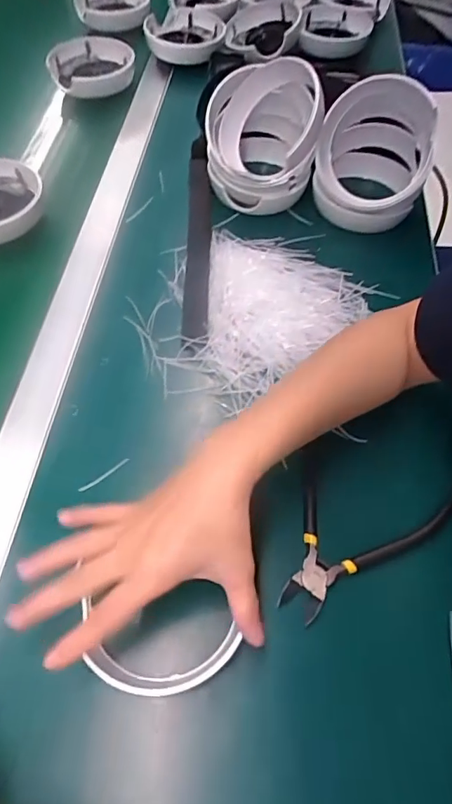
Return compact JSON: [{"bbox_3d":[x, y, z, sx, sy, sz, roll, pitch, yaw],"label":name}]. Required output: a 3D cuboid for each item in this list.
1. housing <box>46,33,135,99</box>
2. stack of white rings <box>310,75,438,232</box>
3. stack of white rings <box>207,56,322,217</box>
[{"bbox_3d":[-0.194,-0.486,0.698,0.112,0.040,0.134,-24,62,-15],"label":"housing"},{"bbox_3d":[0.162,-0.276,0.532,0.115,0.118,0.118,14,59,7],"label":"stack of white rings"},{"bbox_3d":[0.037,-0.294,0.538,0.116,0.114,0.125,2,58,0],"label":"stack of white rings"}]

